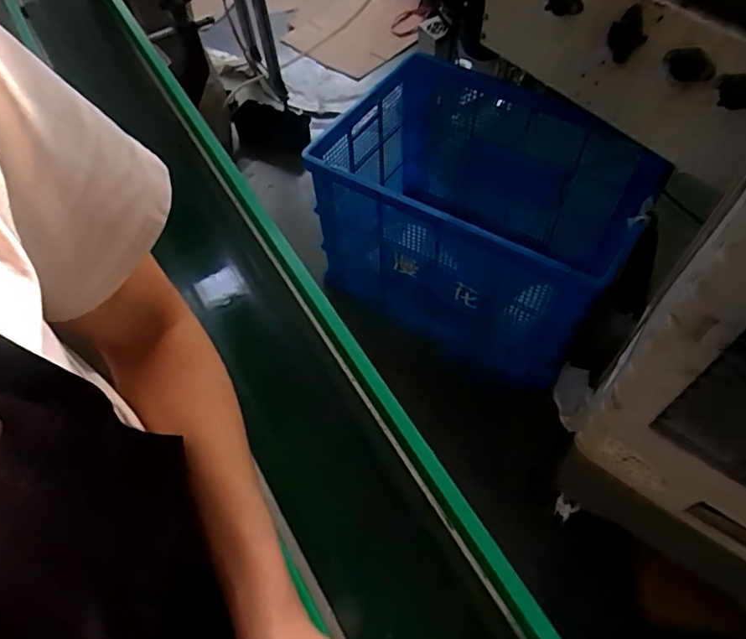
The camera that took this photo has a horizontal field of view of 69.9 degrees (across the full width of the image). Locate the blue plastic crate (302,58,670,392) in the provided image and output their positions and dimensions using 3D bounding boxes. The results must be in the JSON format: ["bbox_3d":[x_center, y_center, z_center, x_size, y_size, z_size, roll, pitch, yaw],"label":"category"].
[{"bbox_3d":[0.295,-0.295,1.559,0.833,0.525,0.581,26,61,18],"label":"blue plastic crate"}]

